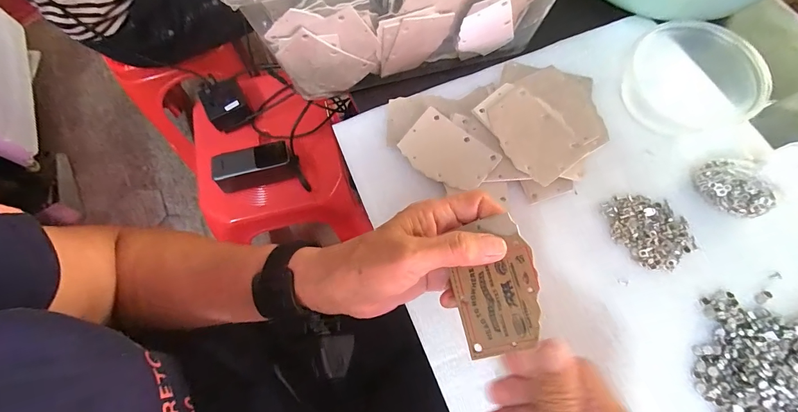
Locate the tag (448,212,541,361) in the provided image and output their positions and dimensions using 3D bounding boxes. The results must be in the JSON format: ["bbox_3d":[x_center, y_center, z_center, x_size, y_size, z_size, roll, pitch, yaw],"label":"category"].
[{"bbox_3d":[0.061,0.051,0.236,0.053,0.004,0.081,-20,72,21],"label":"tag"}]

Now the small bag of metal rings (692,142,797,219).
[{"bbox_3d":[0.295,-0.021,0.300,0.064,0.052,0.052,-8,70,0],"label":"small bag of metal rings"}]

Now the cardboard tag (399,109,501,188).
[{"bbox_3d":[0.045,-0.049,0.337,0.083,0.004,0.055,41,84,17],"label":"cardboard tag"}]

